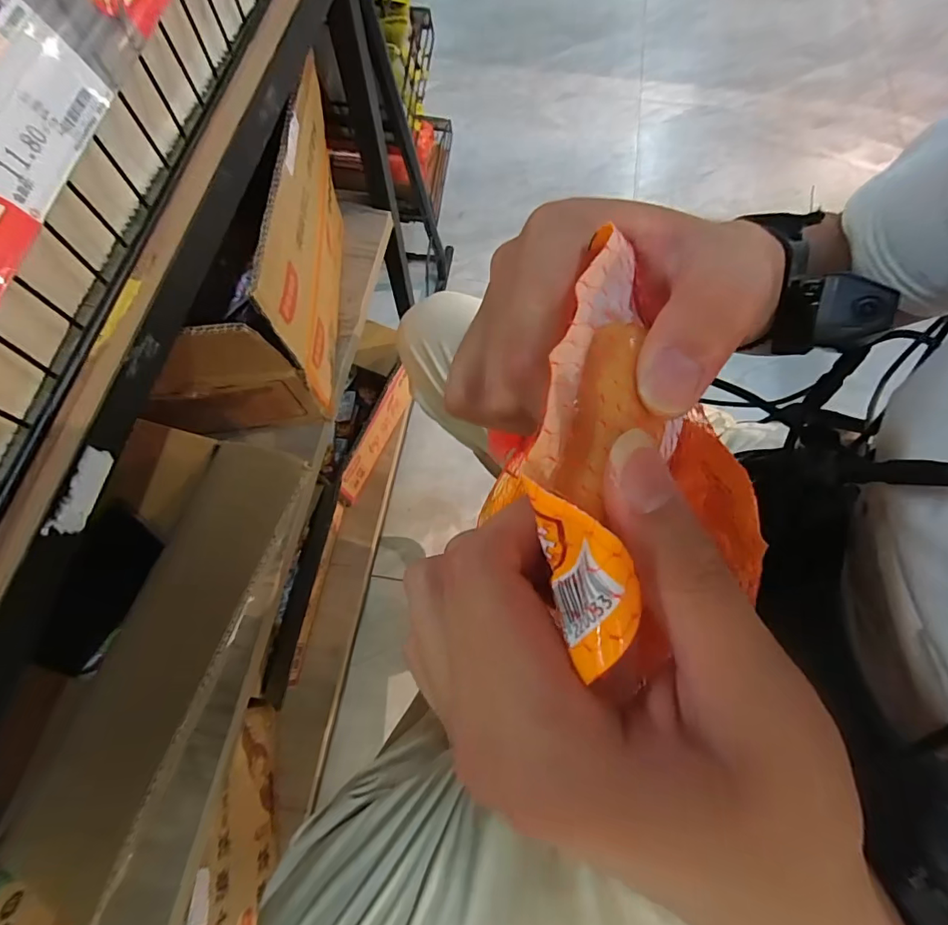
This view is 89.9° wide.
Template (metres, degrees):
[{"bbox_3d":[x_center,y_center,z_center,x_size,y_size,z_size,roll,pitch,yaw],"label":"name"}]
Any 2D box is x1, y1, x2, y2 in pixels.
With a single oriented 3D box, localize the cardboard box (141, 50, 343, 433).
[{"bbox_3d":[-0.252,-0.229,0.538,0.167,0.223,0.349,1,69,0],"label":"cardboard box"}]

